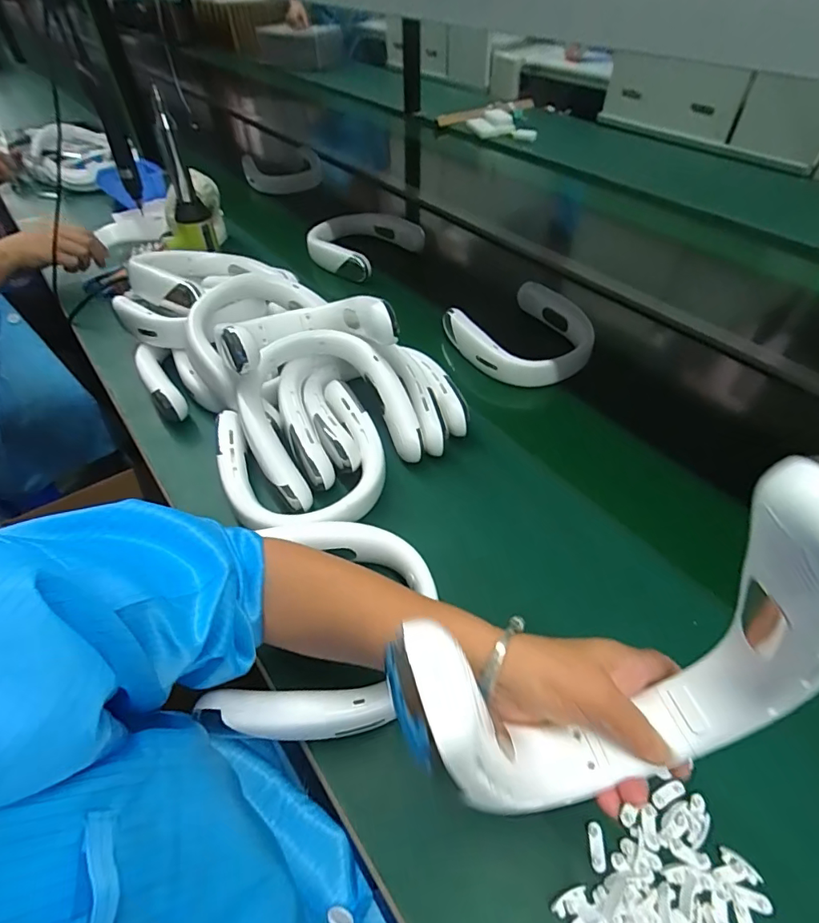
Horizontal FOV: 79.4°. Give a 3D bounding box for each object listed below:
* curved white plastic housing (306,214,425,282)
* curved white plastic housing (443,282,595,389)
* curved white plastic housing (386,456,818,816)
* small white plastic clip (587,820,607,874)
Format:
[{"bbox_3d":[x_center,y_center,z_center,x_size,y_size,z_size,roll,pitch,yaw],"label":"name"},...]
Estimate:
[{"bbox_3d":[-0.101,-0.444,1.001,0.194,0.051,0.222,32,57,27],"label":"curved white plastic housing"},{"bbox_3d":[0.179,-0.196,0.764,0.190,0.055,0.184,-22,51,-17],"label":"curved white plastic housing"},{"bbox_3d":[0.094,0.104,0.226,0.192,0.203,0.062,-15,50,-12],"label":"curved white plastic housing"},{"bbox_3d":[0.136,0.279,0.357,0.011,0.004,0.029,4,49,6],"label":"small white plastic clip"}]

